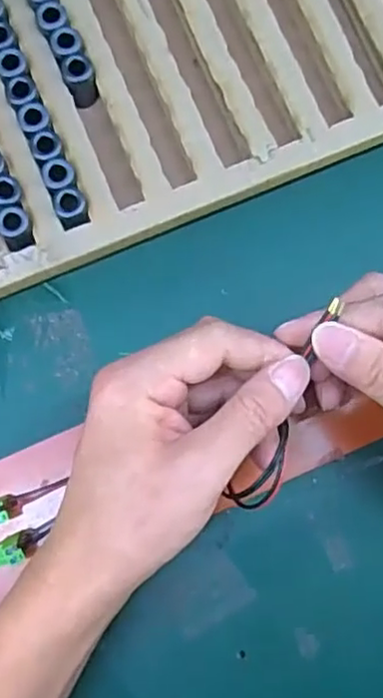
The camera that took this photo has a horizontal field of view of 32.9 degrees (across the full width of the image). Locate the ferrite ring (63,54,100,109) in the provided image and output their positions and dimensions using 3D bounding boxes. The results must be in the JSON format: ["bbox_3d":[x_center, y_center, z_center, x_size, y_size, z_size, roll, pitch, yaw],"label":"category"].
[{"bbox_3d":[-0.062,-0.151,0.367,0.016,0.022,0.020,-16,82,-4],"label":"ferrite ring"}]

